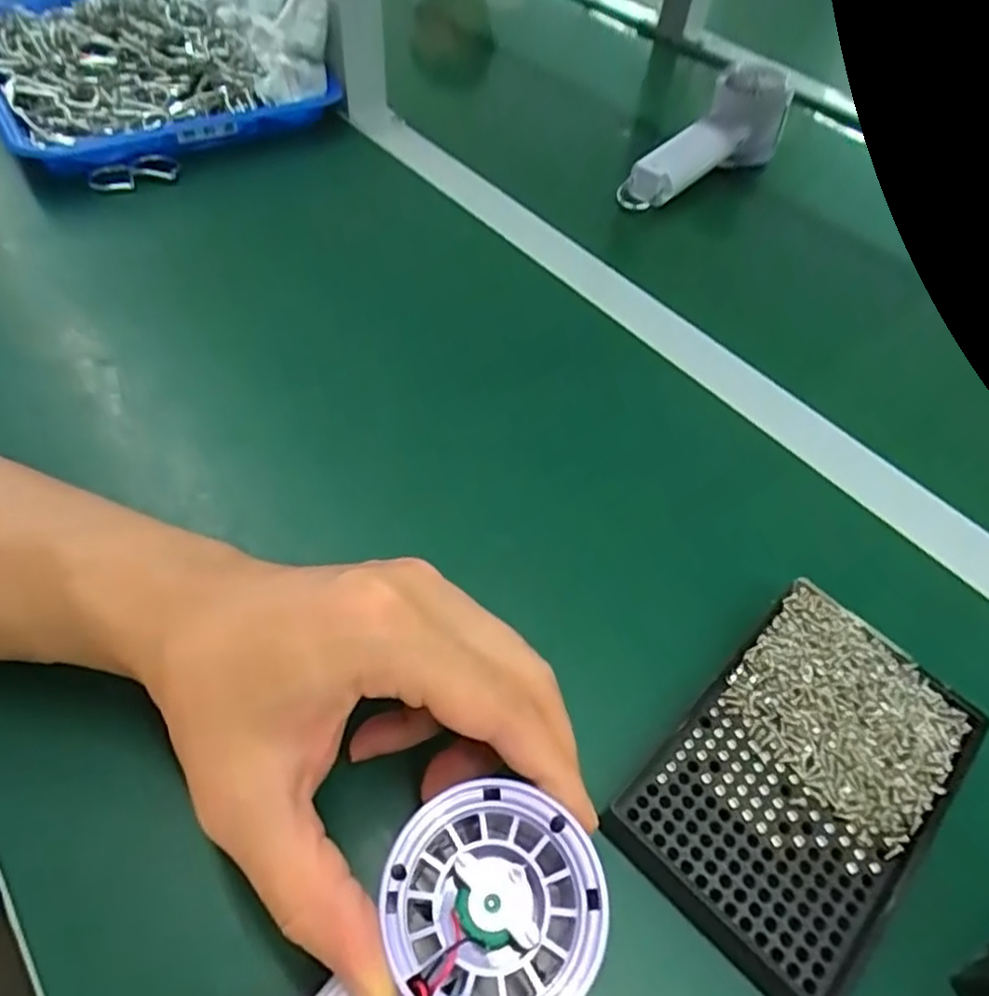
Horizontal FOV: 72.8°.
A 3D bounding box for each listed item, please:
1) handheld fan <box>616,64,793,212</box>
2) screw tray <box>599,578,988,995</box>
[{"bbox_3d":[0.168,-0.286,0.549,0.171,0.055,0.057,-39,64,-15],"label":"handheld fan"},{"bbox_3d":[0.117,0.104,0.253,0.134,0.018,0.085,-36,63,-27],"label":"screw tray"}]

